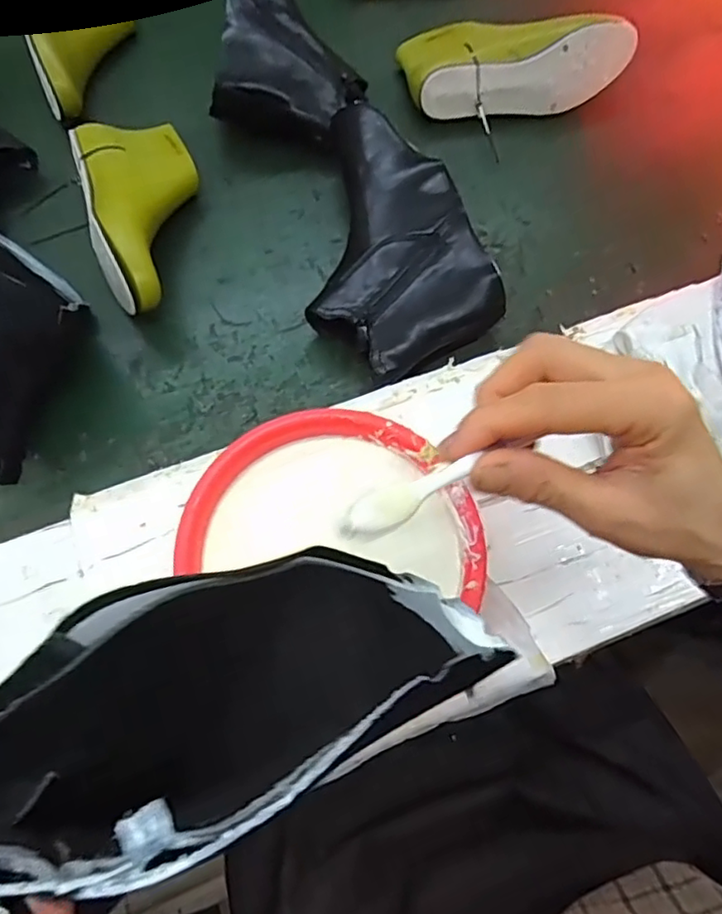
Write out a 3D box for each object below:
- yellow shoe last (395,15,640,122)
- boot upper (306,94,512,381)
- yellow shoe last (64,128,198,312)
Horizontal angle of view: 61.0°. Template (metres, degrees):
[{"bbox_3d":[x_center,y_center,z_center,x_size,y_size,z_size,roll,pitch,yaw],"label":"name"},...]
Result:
[{"bbox_3d":[0.161,-0.438,0.662,0.232,0.087,0.128,-14,69,-6],"label":"yellow shoe last"},{"bbox_3d":[0.011,-0.196,0.562,0.151,0.076,0.254,-24,70,-10],"label":"boot upper"},{"bbox_3d":[-0.202,-0.231,0.574,0.108,0.071,0.227,-16,69,-7],"label":"yellow shoe last"}]

